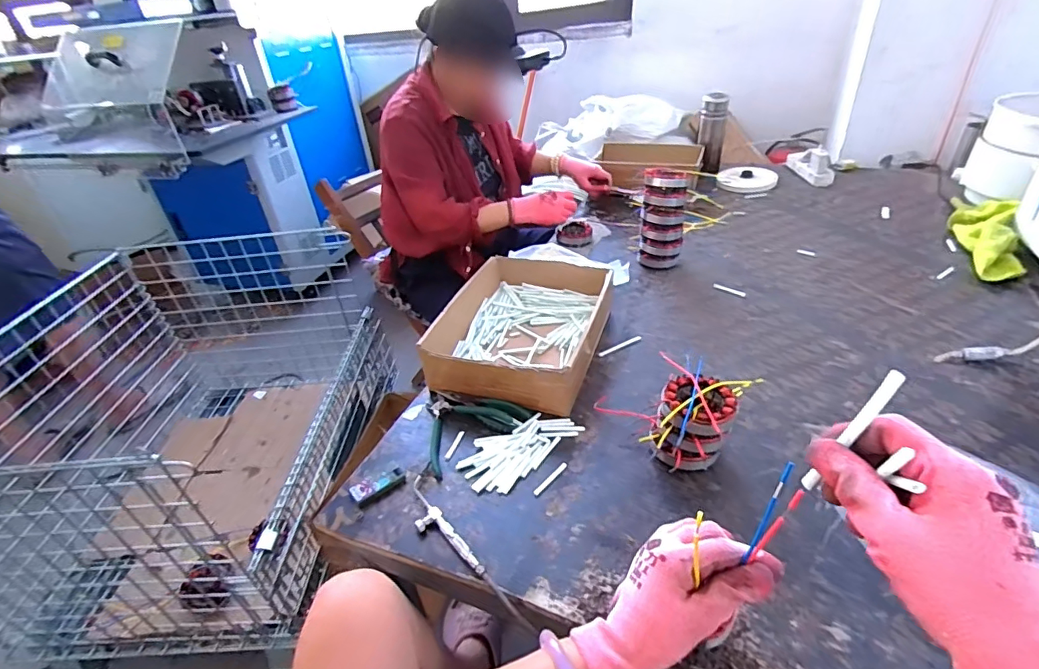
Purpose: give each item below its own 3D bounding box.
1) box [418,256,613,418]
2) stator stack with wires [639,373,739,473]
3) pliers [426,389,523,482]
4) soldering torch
[{"bbox_3d":[0.016,-0.024,0.868,0.242,0.084,0.363,7,37,19],"label":"box"},{"bbox_3d":[0.215,0.114,0.629,0.095,0.090,0.104,20,43,33],"label":"stator stack with wires"},{"bbox_3d":[-0.097,0.124,0.727,0.133,0.015,0.156,-28,40,-26],"label":"pliers"},{"bbox_3d":[-0.097,0.229,0.594,0.035,0.016,0.165,-28,40,-27],"label":"soldering torch"}]

